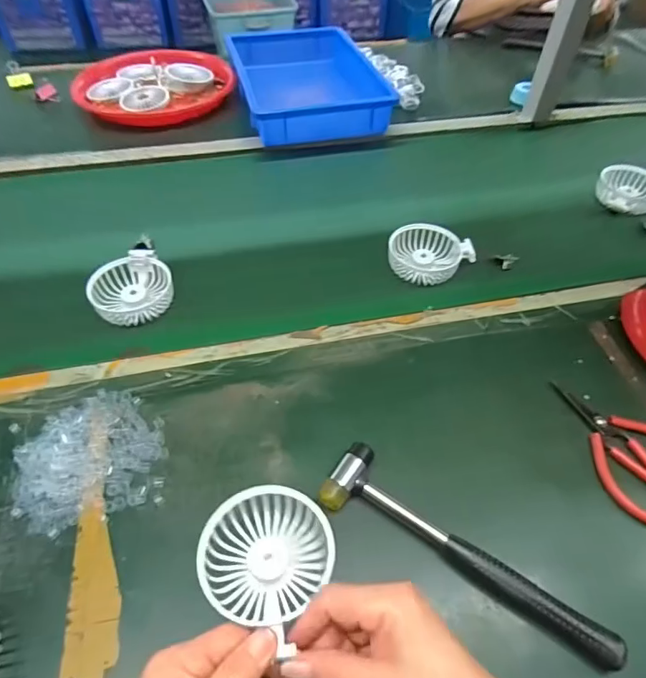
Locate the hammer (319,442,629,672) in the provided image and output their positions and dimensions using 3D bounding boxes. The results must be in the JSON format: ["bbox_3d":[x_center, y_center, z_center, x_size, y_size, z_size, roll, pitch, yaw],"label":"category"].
[{"bbox_3d":[0.113,0.165,0.377,0.235,0.030,0.060,24,54,17],"label":"hammer"}]

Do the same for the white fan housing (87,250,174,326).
[{"bbox_3d":[-0.224,-0.061,0.550,0.089,0.028,0.092,-17,53,-15],"label":"white fan housing"}]

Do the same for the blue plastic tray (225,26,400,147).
[{"bbox_3d":[-0.037,-0.488,0.884,0.242,0.063,0.353,-11,52,-11],"label":"blue plastic tray"}]

